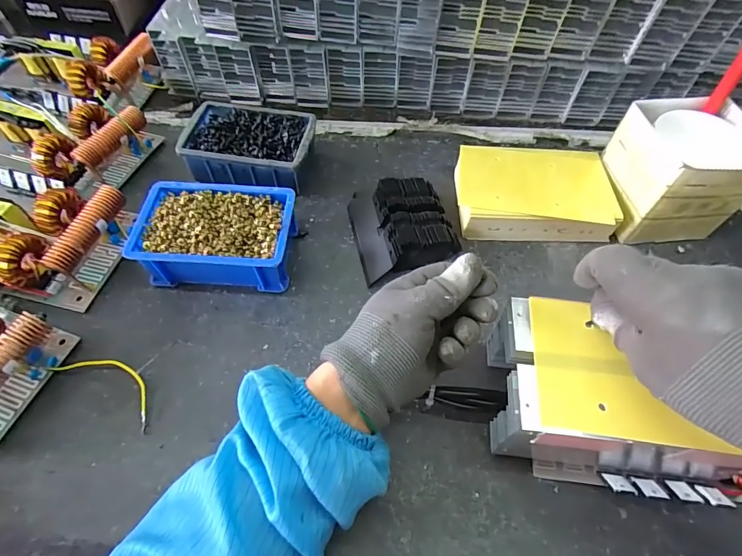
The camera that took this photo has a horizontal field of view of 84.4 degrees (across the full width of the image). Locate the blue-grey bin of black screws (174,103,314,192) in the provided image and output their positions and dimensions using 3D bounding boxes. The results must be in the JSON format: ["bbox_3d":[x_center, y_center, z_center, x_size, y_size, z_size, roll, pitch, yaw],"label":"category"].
[{"bbox_3d":[-0.143,-0.154,0.490,0.151,0.053,0.104,12,57,5],"label":"blue-grey bin of black screws"}]

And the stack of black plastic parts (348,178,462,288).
[{"bbox_3d":[0.036,-0.053,0.447,0.105,0.035,0.119,-8,57,-8],"label":"stack of black plastic parts"}]

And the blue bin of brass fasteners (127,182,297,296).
[{"bbox_3d":[-0.153,-0.042,0.415,0.149,0.055,0.106,6,57,2],"label":"blue bin of brass fasteners"}]

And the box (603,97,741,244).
[{"bbox_3d":[0.329,-0.114,0.451,0.118,0.112,0.111,-3,57,-5],"label":"box"}]

